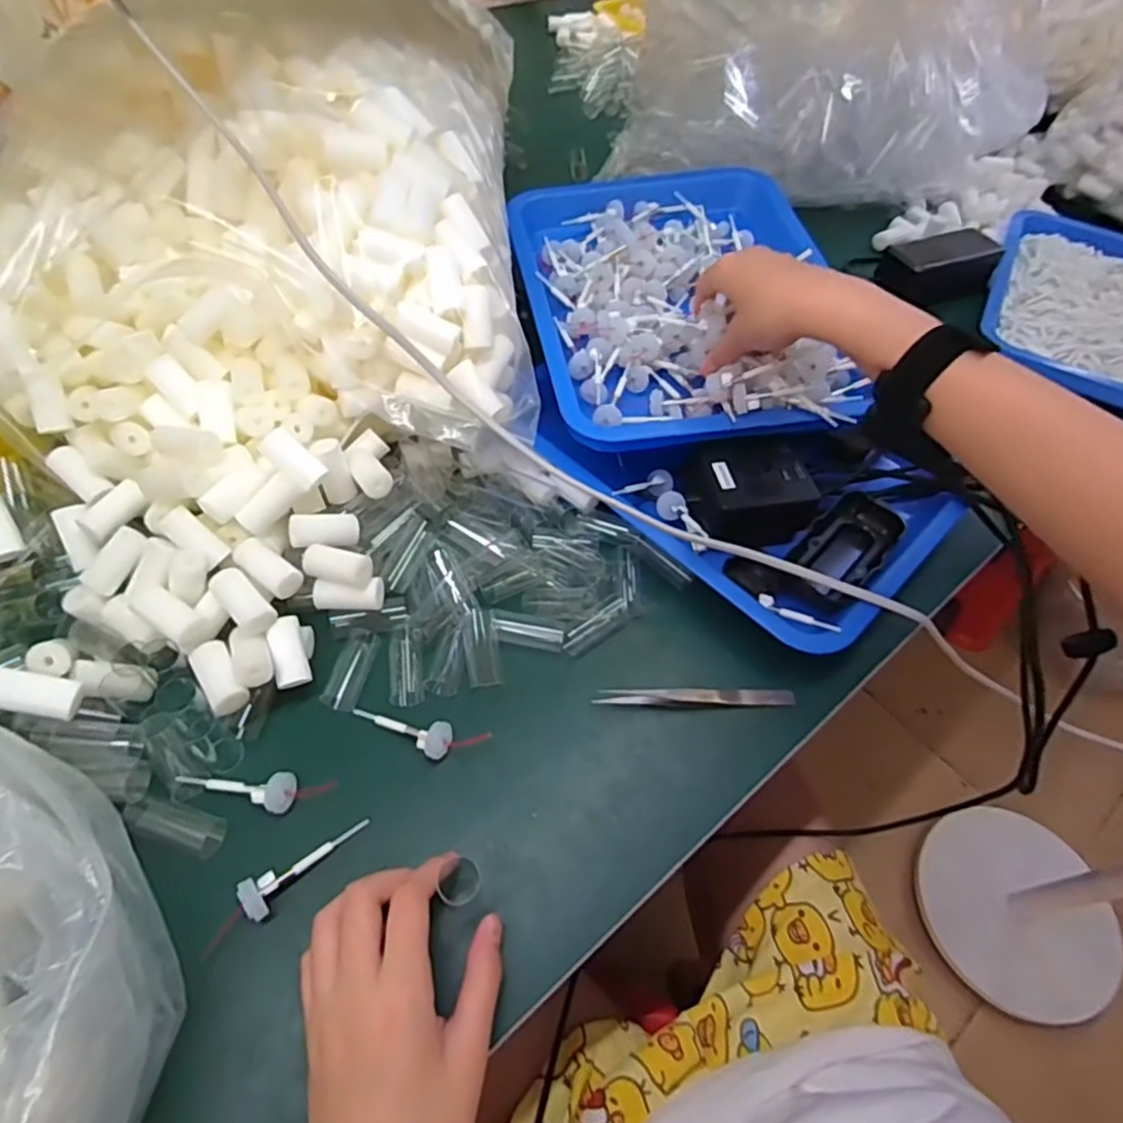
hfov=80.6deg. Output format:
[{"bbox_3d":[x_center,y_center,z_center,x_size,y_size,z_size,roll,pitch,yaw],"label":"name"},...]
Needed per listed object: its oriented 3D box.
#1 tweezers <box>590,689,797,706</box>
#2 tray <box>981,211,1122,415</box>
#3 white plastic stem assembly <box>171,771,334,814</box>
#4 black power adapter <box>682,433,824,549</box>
[{"bbox_3d":[0.087,0.087,0.428,0.128,0.004,0.011,2,57,-4],"label":"tweezers"},{"bbox_3d":[0.608,-0.277,0.713,0.267,0.034,0.345,29,57,15],"label":"tray"},{"bbox_3d":[-0.172,0.130,0.369,0.083,0.018,0.021,0,58,-5],"label":"white plastic stem assembly"},{"bbox_3d":[0.139,-0.057,0.498,0.085,0.043,0.064,-5,57,-9],"label":"black power adapter"}]

